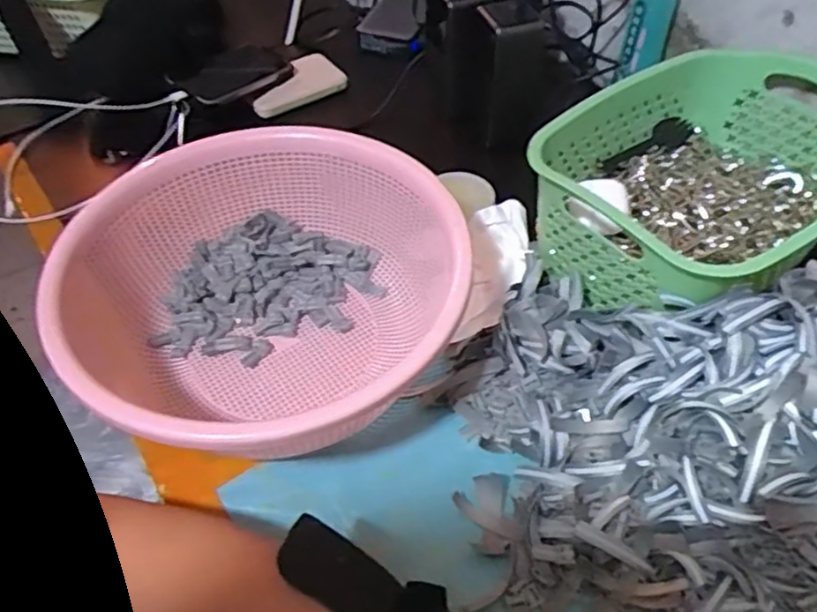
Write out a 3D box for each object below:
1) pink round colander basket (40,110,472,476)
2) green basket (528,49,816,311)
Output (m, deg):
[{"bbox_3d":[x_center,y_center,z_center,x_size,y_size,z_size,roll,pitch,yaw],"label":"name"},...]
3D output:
[{"bbox_3d":[-0.101,-0.010,0.497,0.279,0.099,0.294,-1,50,1],"label":"pink round colander basket"},{"bbox_3d":[0.240,-0.102,0.538,0.265,0.094,0.199,-32,56,-23],"label":"green basket"}]

